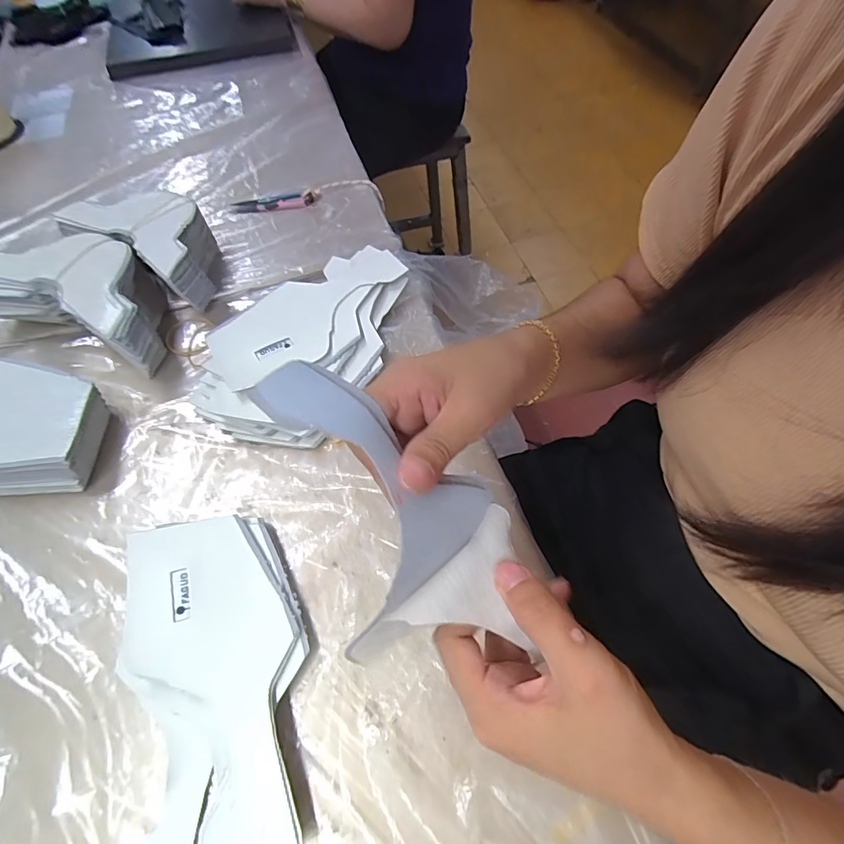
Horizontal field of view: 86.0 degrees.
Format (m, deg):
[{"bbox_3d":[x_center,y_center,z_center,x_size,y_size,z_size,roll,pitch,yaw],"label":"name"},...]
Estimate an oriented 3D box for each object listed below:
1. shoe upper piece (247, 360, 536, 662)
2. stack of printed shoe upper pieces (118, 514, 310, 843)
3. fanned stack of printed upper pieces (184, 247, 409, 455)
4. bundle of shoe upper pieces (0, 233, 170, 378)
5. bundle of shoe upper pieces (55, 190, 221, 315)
[{"bbox_3d":[-0.015,0.040,0.211,0.093,0.025,0.160,-40,99,-19],"label":"shoe upper piece"},{"bbox_3d":[-0.137,0.174,0.297,0.111,0.026,0.222,-10,62,-5],"label":"stack of printed shoe upper pieces"},{"bbox_3d":[-0.102,-0.086,0.438,0.136,0.033,0.240,28,65,15],"label":"fanned stack of printed upper pieces"},{"bbox_3d":[-0.327,-0.128,0.444,0.181,0.064,0.104,16,62,9],"label":"bundle of shoe upper pieces"},{"bbox_3d":[-0.282,-0.195,0.491,0.168,0.061,0.102,32,66,17],"label":"bundle of shoe upper pieces"}]

